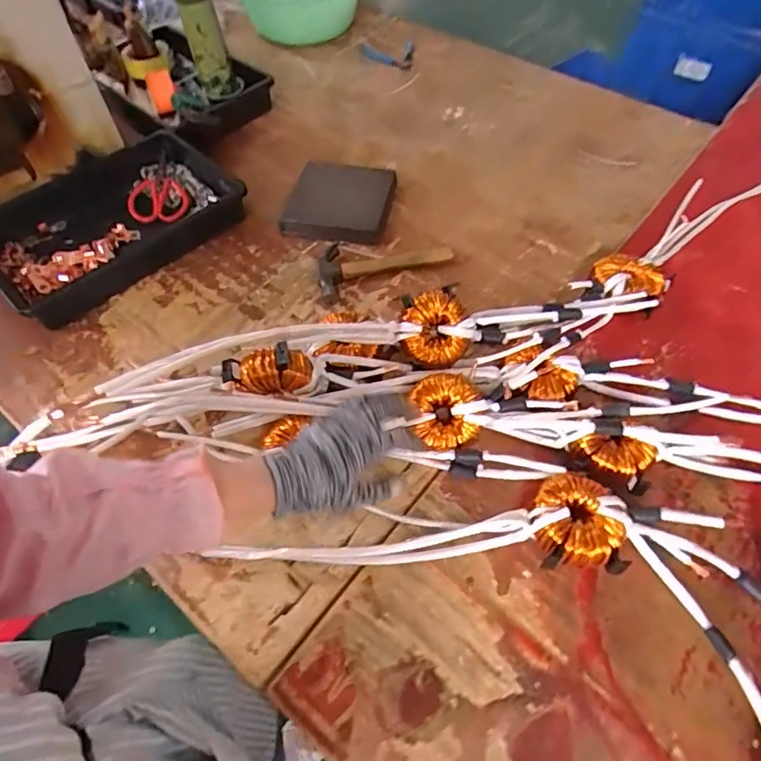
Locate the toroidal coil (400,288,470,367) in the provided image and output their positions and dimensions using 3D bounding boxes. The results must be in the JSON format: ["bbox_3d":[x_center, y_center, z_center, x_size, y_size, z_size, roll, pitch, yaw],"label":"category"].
[{"bbox_3d":[0.067,-0.065,0.644,0.090,0.042,0.090,-3,99,-17],"label":"toroidal coil"}]

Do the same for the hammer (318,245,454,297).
[{"bbox_3d":[0.001,-0.186,0.761,0.202,0.020,0.078,-18,59,-11],"label":"hammer"}]

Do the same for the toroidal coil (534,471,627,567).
[{"bbox_3d":[0.210,0.150,0.547,0.085,0.045,0.098,1,57,1],"label":"toroidal coil"}]

